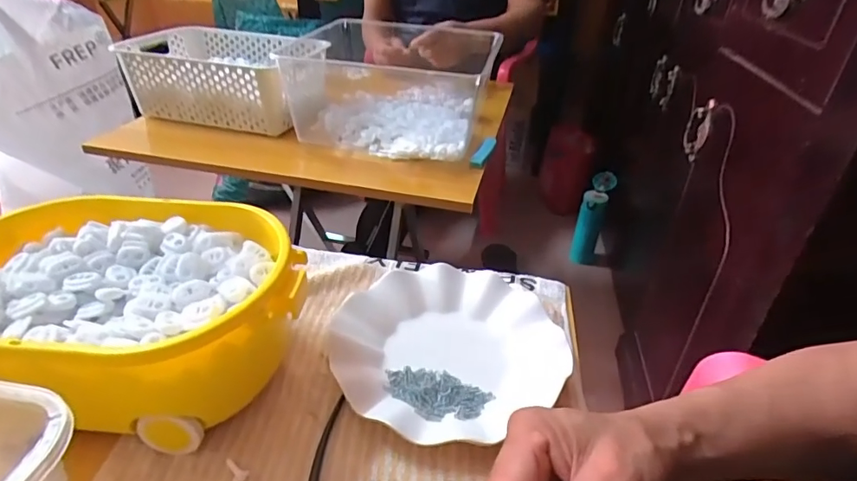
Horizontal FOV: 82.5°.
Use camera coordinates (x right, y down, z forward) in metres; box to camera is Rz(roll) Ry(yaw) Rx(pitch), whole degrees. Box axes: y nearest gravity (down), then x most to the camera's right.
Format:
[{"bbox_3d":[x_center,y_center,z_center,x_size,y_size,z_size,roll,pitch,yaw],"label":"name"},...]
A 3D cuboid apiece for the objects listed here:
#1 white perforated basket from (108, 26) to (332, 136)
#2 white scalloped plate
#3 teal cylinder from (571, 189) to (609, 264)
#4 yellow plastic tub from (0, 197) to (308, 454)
[{"bbox_3d":[-0.341,-0.277,0.841,0.304,0.118,0.204,11,34,12],"label":"white perforated basket"},{"bbox_3d":[0.015,0.082,0.399,0.181,0.024,0.168,0,34,0],"label":"white scalloped plate"},{"bbox_3d":[0.440,-0.033,1.346,0.067,0.215,0.058,14,35,16],"label":"teal cylinder"},{"bbox_3d":[-0.214,0.058,0.357,0.253,0.109,0.167,-1,34,-1],"label":"yellow plastic tub"}]

